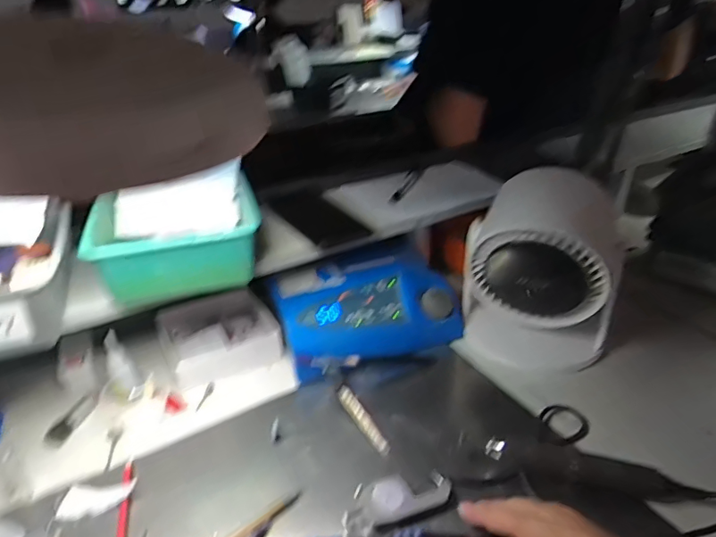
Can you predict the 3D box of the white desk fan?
[{"bbox_3d":[0.215,0.019,0.610,0.166,0.196,0.141,6,31,13],"label":"white desk fan"}]

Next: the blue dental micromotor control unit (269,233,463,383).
[{"bbox_3d":[0.012,0.046,0.629,0.218,0.096,0.133,-15,33,-22],"label":"blue dental micromotor control unit"}]

